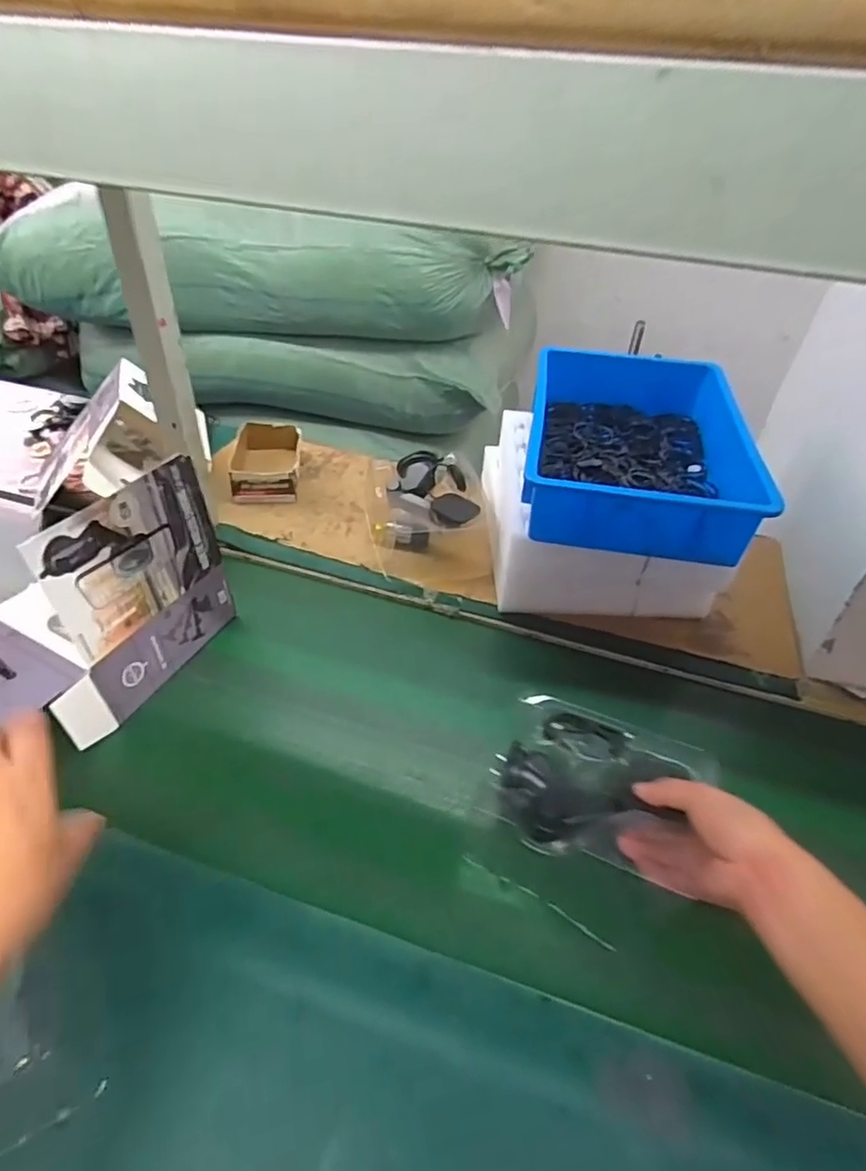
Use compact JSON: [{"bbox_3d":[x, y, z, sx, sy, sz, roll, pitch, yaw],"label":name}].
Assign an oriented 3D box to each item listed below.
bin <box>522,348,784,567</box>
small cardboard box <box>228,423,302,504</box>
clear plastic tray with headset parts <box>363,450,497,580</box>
[{"bbox_3d":[0.265,-0.195,0.826,0.270,0.098,0.420,11,39,4],"label":"bin"},{"bbox_3d":[-0.279,-0.206,1.019,0.115,0.053,0.189,0,40,-9],"label":"small cardboard box"},{"bbox_3d":[-0.008,-0.106,0.892,0.165,0.108,0.172,-8,42,-18],"label":"clear plastic tray with headset parts"}]

